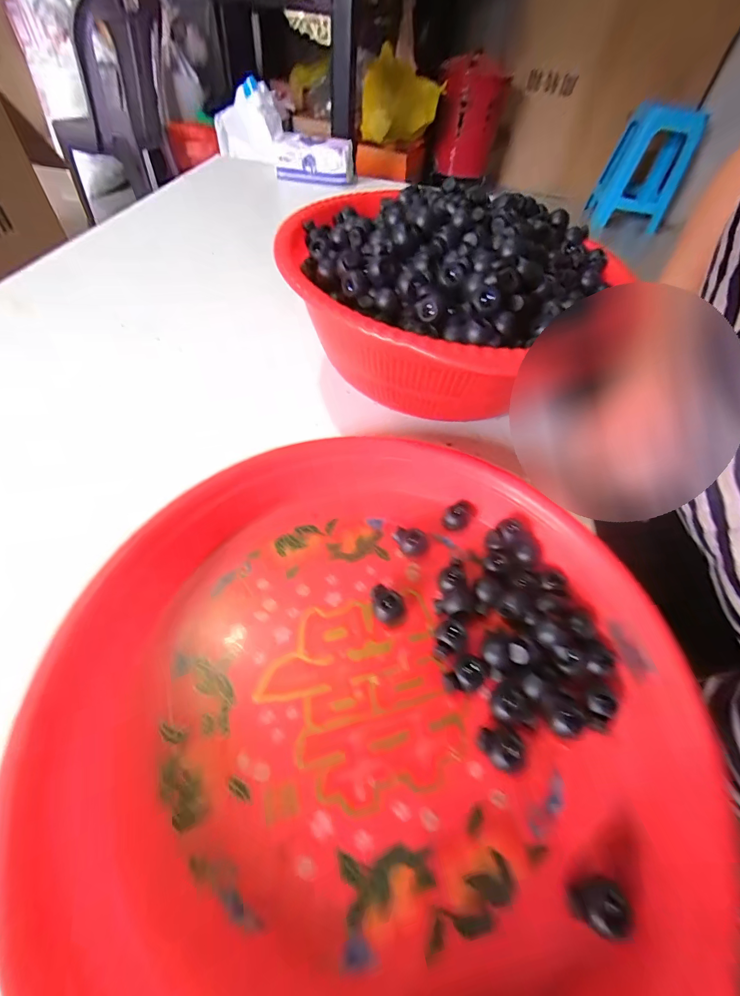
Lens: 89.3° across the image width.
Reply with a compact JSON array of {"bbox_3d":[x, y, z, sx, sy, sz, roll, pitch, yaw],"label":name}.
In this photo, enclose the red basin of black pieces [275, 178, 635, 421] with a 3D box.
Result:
[{"bbox_3d":[0.037,-0.155,0.262,0.193,0.078,0.205,3,53,-4],"label":"red basin of black pieces"}]

